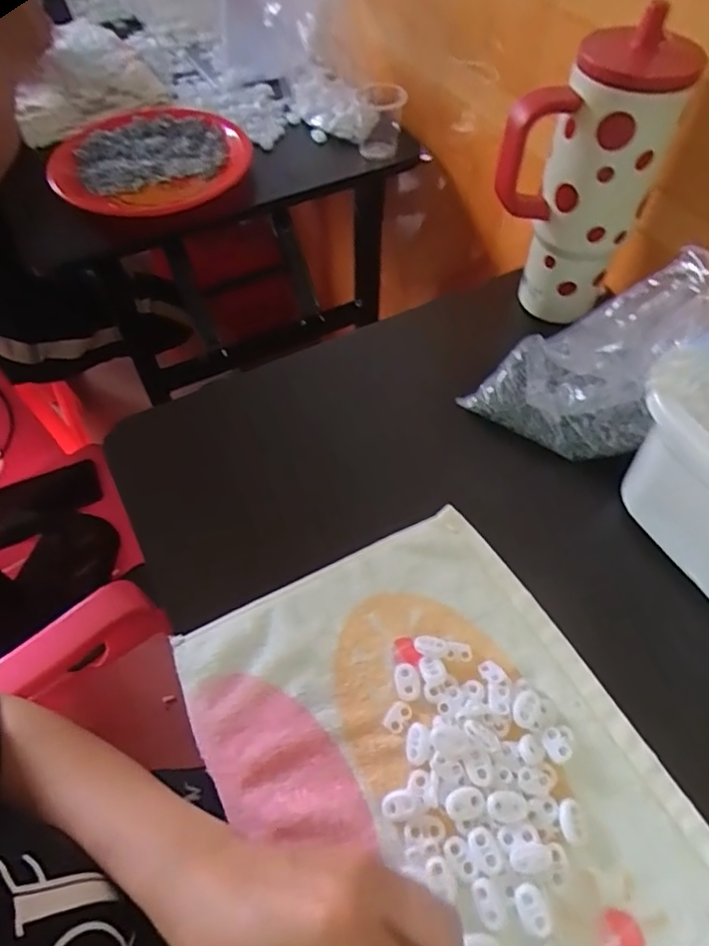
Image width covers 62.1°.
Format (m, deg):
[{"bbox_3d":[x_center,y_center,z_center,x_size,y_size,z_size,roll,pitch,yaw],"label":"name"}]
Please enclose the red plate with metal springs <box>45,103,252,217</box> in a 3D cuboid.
[{"bbox_3d":[-0.247,-0.397,0.716,0.229,0.041,0.253,-10,57,-6],"label":"red plate with metal springs"}]

